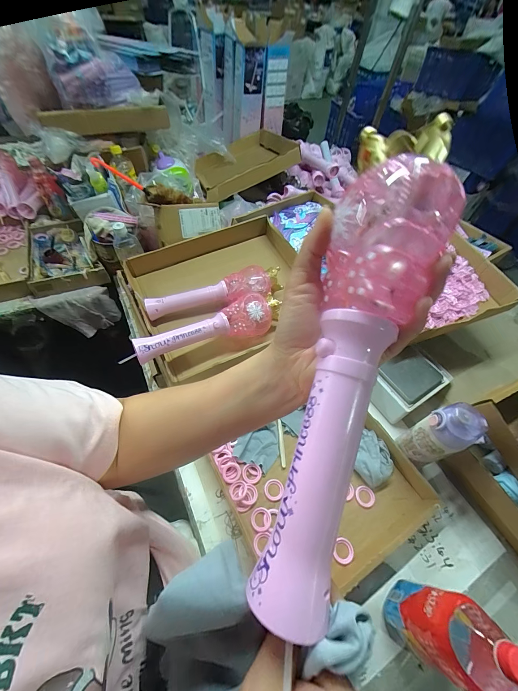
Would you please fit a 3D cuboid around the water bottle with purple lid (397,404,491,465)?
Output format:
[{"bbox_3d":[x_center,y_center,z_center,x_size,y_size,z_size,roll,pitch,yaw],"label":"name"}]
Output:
[{"bbox_3d":[0.321,0.169,0.510,0.069,0.180,0.066,2,55,-3],"label":"water bottle with purple lid"}]

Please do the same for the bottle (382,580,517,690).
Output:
[{"bbox_3d":[0.256,0.387,0.369,0.100,0.224,0.084,23,56,11],"label":"bottle"}]

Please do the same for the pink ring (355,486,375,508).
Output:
[{"bbox_3d":[0.208,0.296,0.548,0.036,0.007,0.037,2,55,-3],"label":"pink ring"}]

